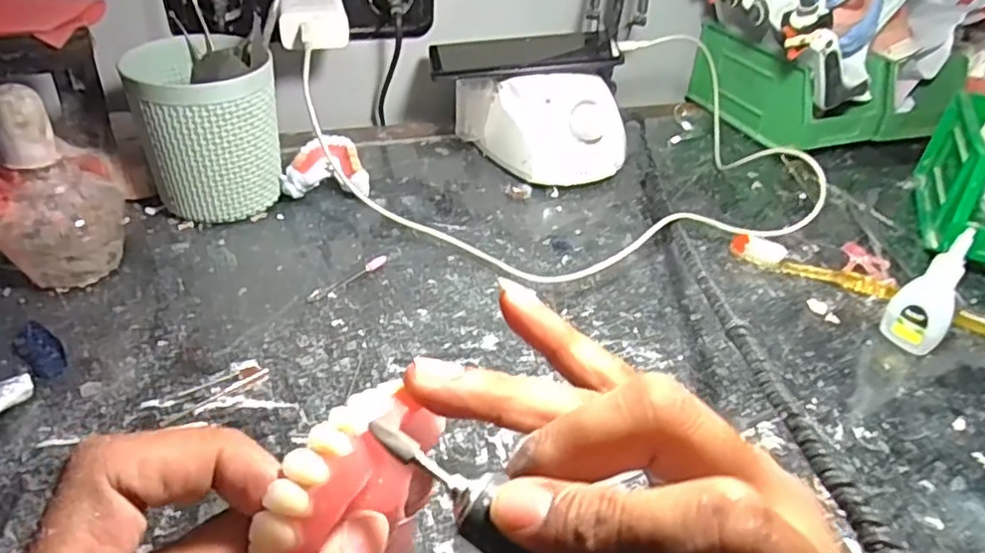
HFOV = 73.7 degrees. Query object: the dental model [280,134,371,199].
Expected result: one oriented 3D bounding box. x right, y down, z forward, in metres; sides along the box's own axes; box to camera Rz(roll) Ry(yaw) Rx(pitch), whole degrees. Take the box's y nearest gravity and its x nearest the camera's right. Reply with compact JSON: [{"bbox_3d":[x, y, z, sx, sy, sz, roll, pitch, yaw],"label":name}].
[{"bbox_3d":[-0.128,-0.082,0.515,0.063,0.039,0.047,1,37,-6],"label":"dental model"}]

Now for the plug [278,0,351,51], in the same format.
[{"bbox_3d":[-0.144,-0.208,0.521,0.051,0.036,0.084,-8,39,-17],"label":"plug"}]

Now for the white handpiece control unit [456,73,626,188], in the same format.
[{"bbox_3d":[0.042,-0.122,0.556,0.139,0.079,0.068,-1,37,-8],"label":"white handpiece control unit"}]

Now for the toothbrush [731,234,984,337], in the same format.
[{"bbox_3d":[0.265,0.006,0.463,0.189,0.018,0.017,20,40,19],"label":"toothbrush"}]

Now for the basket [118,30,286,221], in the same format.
[{"bbox_3d":[-0.201,-0.109,0.471,0.088,0.124,0.092,-9,39,-18],"label":"basket"}]

